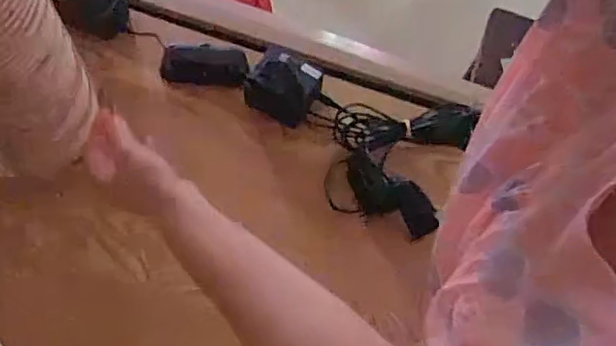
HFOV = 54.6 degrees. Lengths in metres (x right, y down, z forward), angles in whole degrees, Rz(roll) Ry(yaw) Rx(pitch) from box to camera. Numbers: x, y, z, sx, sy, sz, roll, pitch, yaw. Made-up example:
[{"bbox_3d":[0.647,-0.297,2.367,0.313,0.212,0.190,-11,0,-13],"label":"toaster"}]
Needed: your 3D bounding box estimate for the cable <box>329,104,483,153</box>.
[{"bbox_3d":[0.122,-0.059,0.738,0.177,0.024,0.059,-2,65,-5],"label":"cable"}]

